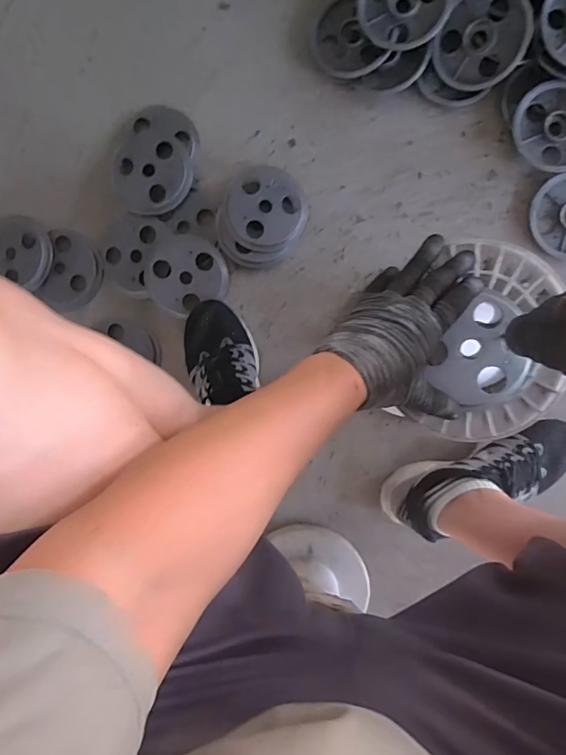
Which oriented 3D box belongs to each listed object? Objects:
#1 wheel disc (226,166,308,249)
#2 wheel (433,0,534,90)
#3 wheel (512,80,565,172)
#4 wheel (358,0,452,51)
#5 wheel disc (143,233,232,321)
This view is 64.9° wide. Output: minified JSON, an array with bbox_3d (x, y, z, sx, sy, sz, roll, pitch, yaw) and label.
[{"bbox_3d":[-0.023,-0.251,0.653,0.115,0.009,0.113,-1,94,-8],"label":"wheel disc"},{"bbox_3d":[0.279,-0.472,0.616,0.116,0.014,0.120,7,118,13],"label":"wheel"},{"bbox_3d":[0.392,-0.356,0.637,0.118,0.026,0.115,0,93,4],"label":"wheel"},{"bbox_3d":[0.167,-0.522,0.620,0.119,0.034,0.116,0,92,2],"label":"wheel"},{"bbox_3d":[-0.149,-0.158,0.671,0.121,0.017,0.115,0,93,4],"label":"wheel disc"}]

